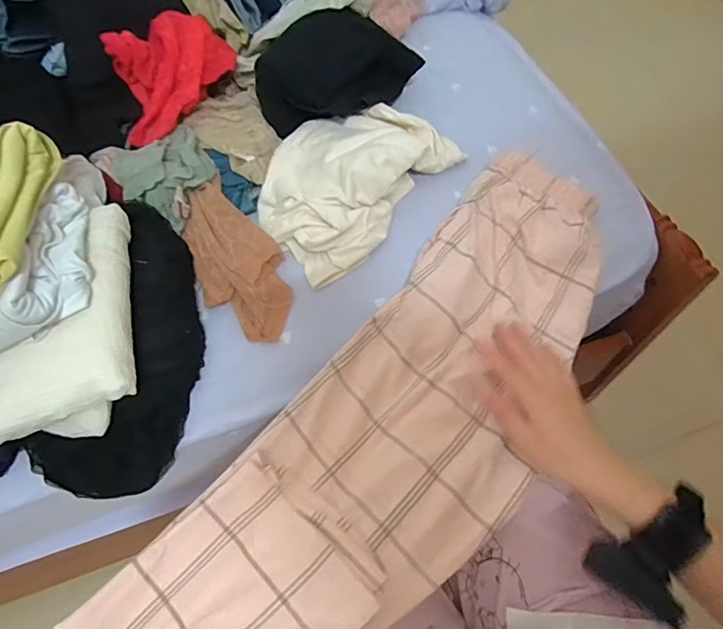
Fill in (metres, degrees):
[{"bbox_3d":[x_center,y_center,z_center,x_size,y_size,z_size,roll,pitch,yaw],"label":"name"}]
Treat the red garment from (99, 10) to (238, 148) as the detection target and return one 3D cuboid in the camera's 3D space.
[{"bbox_3d":[-0.241,-0.309,0.614,0.169,0.095,0.084,-40,66,-17],"label":"red garment"}]

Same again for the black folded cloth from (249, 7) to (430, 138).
[{"bbox_3d":[-0.027,-0.319,0.630,0.213,0.097,0.095,-27,62,-10],"label":"black folded cloth"}]

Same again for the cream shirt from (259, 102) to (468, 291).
[{"bbox_3d":[-0.024,-0.179,0.613,0.191,0.059,0.250,35,69,21],"label":"cream shirt"}]

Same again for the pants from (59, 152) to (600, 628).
[{"bbox_3d":[0.054,0.092,0.460,0.207,0.064,0.622,33,66,20],"label":"pants"}]

